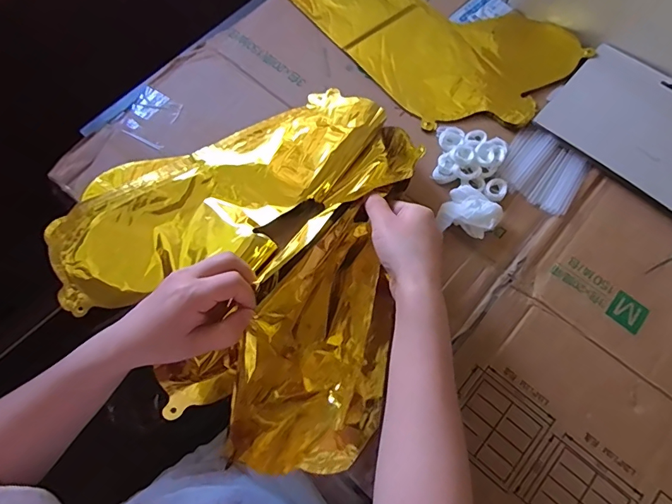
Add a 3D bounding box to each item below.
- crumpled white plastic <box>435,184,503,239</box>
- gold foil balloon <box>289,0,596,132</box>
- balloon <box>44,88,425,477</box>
[{"bbox_3d":[0.138,-0.038,0.461,0.055,0.026,0.059,0,69,1],"label":"crumpled white plastic"},{"bbox_3d":[0.102,-0.303,0.576,0.390,0.007,0.223,41,73,15],"label":"gold foil balloon"},{"bbox_3d":[-0.115,-0.020,0.431,0.350,0.104,0.377,11,68,4],"label":"balloon"}]

